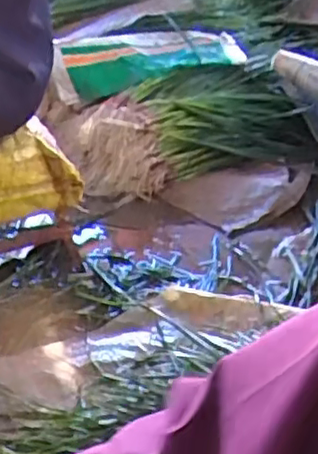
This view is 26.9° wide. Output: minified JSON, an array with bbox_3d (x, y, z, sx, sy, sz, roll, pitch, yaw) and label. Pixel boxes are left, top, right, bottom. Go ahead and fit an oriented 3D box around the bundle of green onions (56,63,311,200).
[{"bbox_3d":[0.091,-0.251,1.655,0.650,0.193,0.264,-9,33,-6],"label":"bundle of green onions"}]

